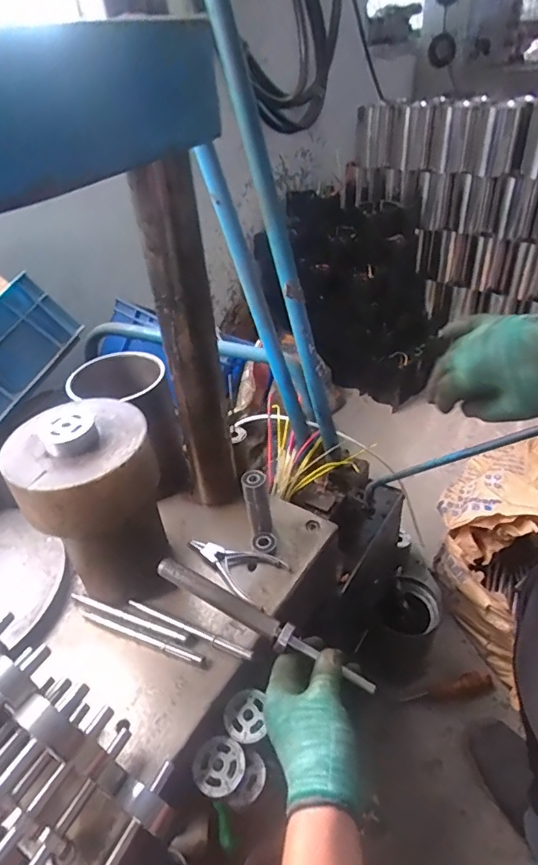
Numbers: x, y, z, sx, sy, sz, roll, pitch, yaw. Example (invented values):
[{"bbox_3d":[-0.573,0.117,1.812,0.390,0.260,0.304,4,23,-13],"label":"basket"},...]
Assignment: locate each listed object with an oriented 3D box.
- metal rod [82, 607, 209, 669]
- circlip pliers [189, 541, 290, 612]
[{"bbox_3d":[-0.146,0.232,0.571,0.173,0.007,0.011,12,42,21],"label":"metal rod"},{"bbox_3d":[-0.046,0.166,0.643,0.131,0.016,0.071,21,45,29],"label":"circlip pliers"}]

